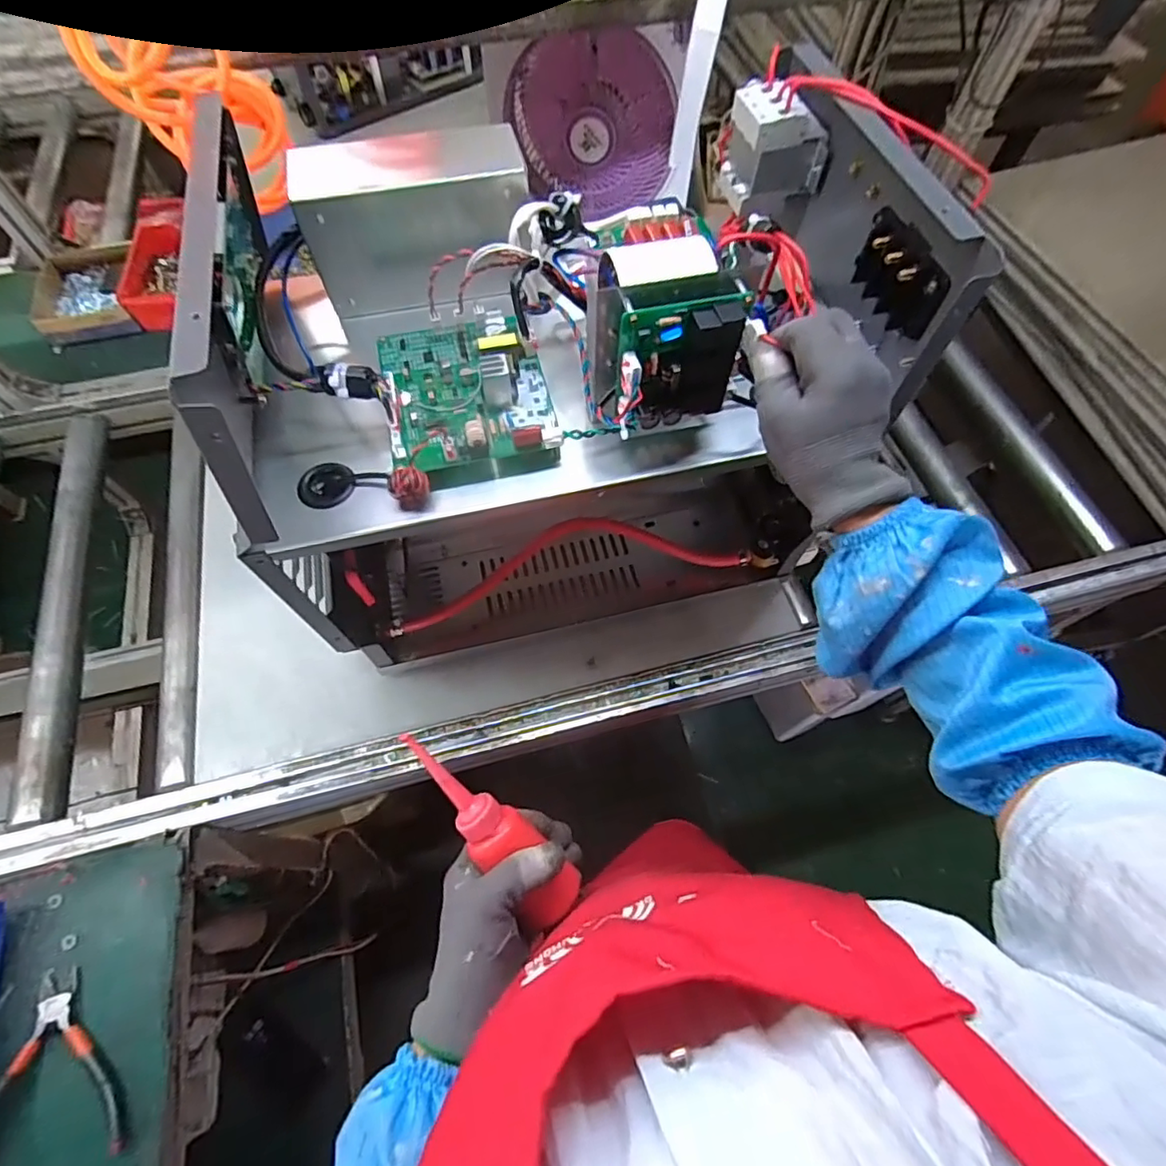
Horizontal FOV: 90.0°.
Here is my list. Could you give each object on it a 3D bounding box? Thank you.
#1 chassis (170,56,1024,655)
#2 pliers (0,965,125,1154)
[{"bbox_3d":[-0.030,-0.176,0.586,0.508,0.441,0.315,-12,64,-7],"label":"chassis"},{"bbox_3d":[-0.454,0.411,0.494,0.120,0.018,0.143,-15,64,-8],"label":"pliers"}]

